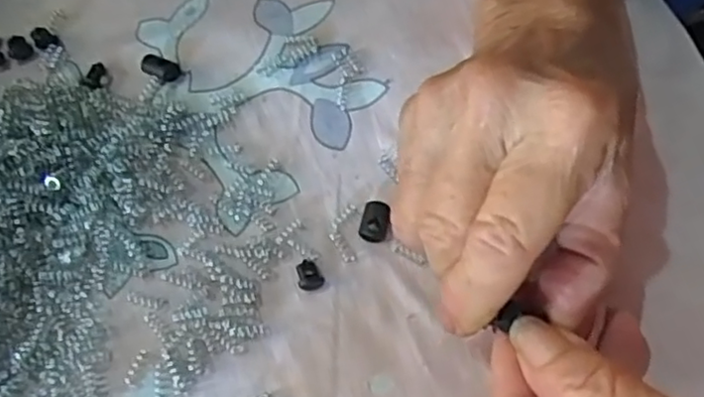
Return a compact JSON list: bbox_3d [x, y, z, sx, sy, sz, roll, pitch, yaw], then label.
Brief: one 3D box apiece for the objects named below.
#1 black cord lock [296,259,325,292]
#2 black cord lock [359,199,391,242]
[{"bbox_3d":[-0.017,0.029,0.250,0.009,0.006,0.012,-23,67,-8],"label":"black cord lock"},{"bbox_3d":[0.009,0.009,0.258,0.011,0.007,0.015,8,66,6],"label":"black cord lock"}]

